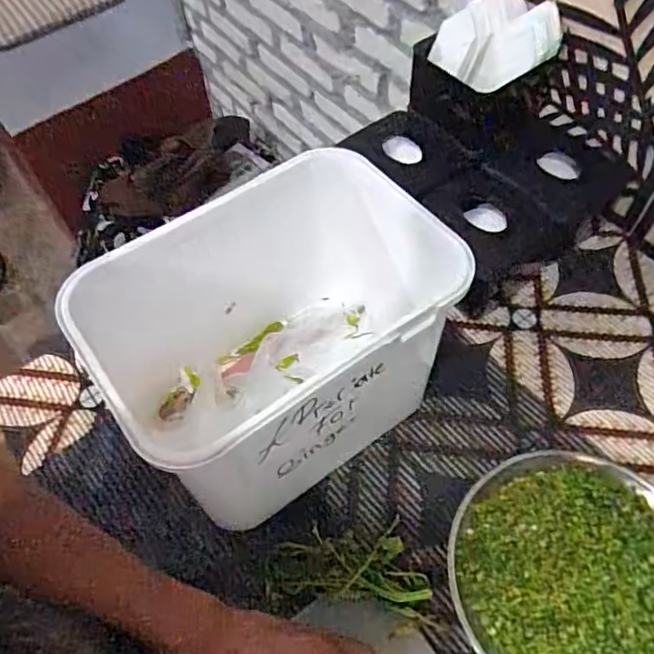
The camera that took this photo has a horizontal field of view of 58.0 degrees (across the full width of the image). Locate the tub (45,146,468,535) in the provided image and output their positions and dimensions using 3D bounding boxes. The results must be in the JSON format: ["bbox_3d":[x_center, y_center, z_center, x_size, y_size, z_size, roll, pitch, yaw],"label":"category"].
[{"bbox_3d":[-0.039,0.021,0.516,0.276,0.214,0.188,-31,59,-16],"label":"tub"}]

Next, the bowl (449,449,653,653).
[{"bbox_3d":[0.211,0.201,0.480,0.206,0.056,0.203,-2,56,3],"label":"bowl"}]

